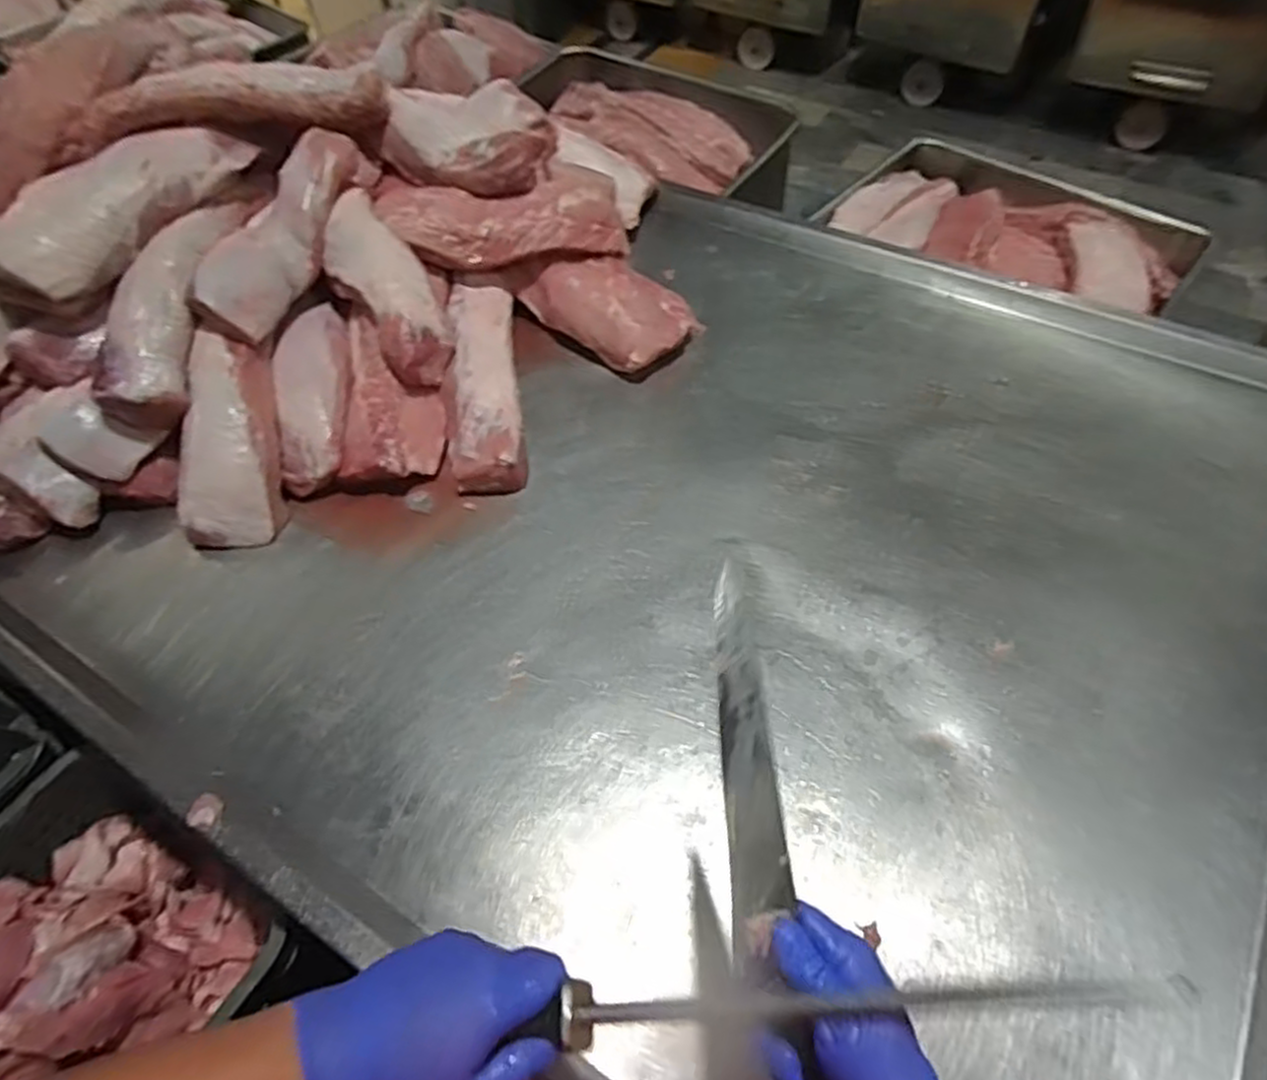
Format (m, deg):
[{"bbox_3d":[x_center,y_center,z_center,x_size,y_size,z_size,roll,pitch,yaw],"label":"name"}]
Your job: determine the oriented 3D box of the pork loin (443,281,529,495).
[{"bbox_3d":[-0.201,-0.216,1.001,0.095,0.065,0.361,-8,55,-3],"label":"pork loin"}]

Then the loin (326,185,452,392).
[{"bbox_3d":[-0.332,-0.350,0.988,0.105,0.064,0.318,-26,76,-17],"label":"loin"}]

